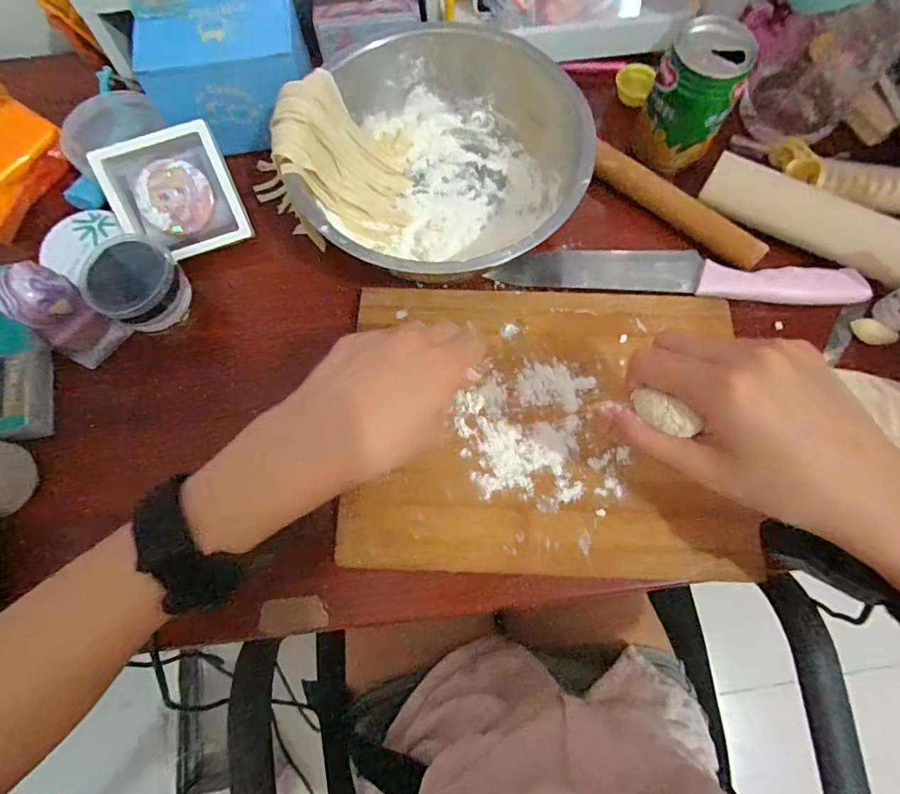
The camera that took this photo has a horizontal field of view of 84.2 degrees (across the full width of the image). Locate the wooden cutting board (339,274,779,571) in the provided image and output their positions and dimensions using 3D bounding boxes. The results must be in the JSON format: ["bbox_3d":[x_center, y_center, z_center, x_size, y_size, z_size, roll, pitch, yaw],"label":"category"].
[{"bbox_3d":[0.068,0.012,0.358,0.270,0.009,0.213,2,72,2],"label":"wooden cutting board"}]

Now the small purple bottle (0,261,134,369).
[{"bbox_3d":[-0.271,-0.054,0.355,0.032,0.097,0.041,38,77,12],"label":"small purple bottle"}]

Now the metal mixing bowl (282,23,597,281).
[{"bbox_3d":[0.001,-0.173,0.391,0.195,0.078,0.211,0,72,1],"label":"metal mixing bowl"}]

